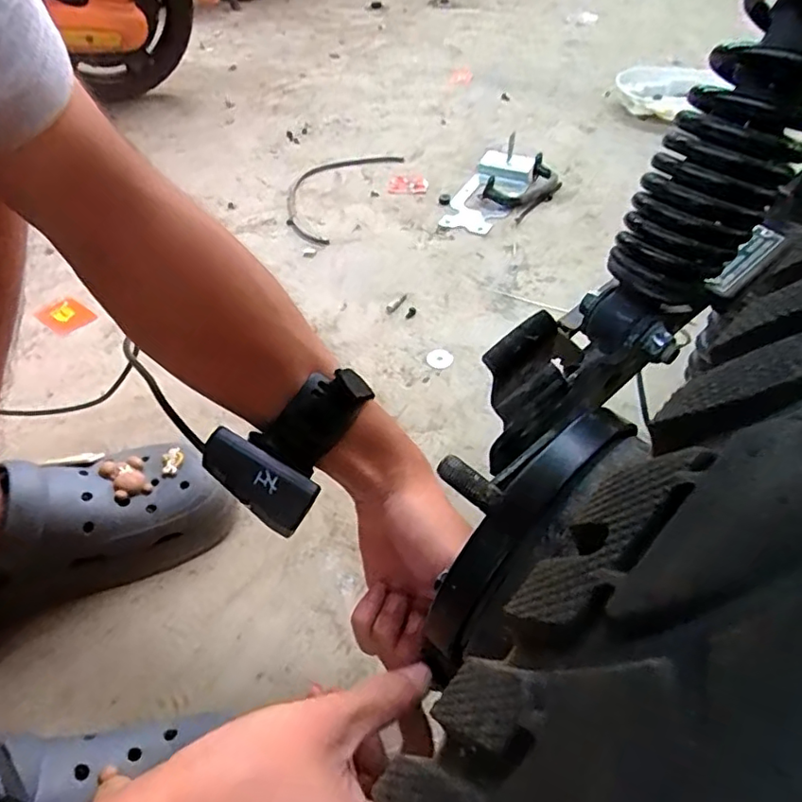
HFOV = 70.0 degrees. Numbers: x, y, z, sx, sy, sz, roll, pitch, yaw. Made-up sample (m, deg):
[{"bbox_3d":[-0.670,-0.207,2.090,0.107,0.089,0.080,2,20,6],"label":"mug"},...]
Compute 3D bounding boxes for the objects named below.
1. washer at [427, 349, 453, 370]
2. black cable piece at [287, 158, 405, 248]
[{"bbox_3d":[0.047,-0.049,0.672,0.030,0.005,0.034,-32,54,-19],"label":"washer"},{"bbox_3d":[-0.122,-0.355,0.970,0.148,0.011,0.321,15,46,15],"label":"black cable piece"}]

